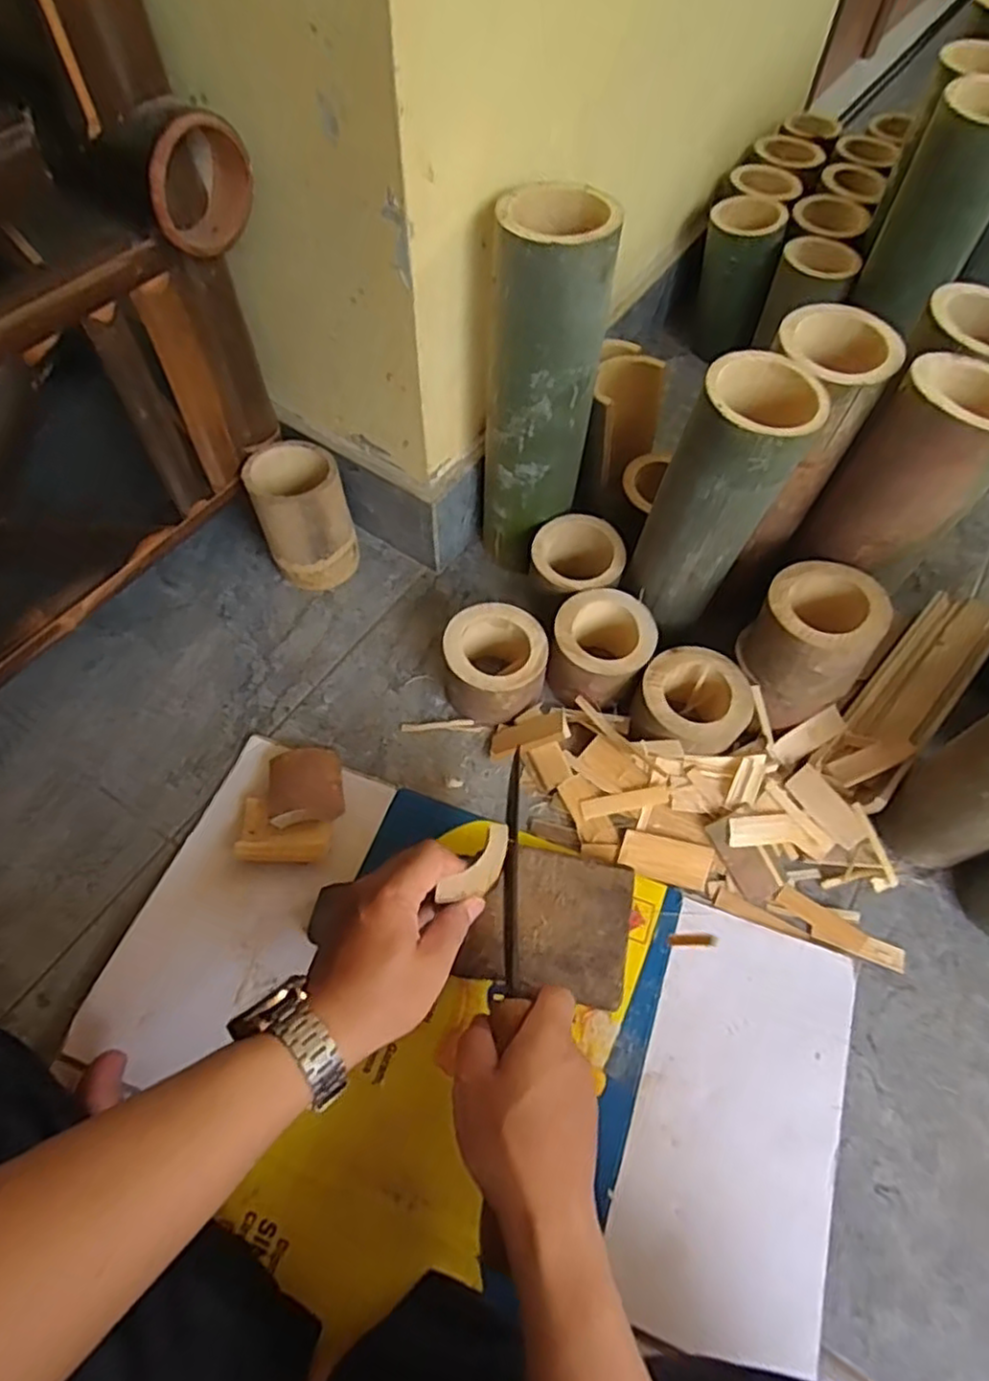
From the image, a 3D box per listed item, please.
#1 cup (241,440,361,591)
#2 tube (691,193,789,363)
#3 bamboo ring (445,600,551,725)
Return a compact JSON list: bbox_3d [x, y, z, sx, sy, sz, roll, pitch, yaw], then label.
[{"bbox_3d":[-0.189,-0.172,0.691,0.083,0.116,0.084,1,59,-1],"label":"cup"},{"bbox_3d":[0.294,-0.509,0.864,0.087,0.153,0.082,16,61,7],"label":"tube"},{"bbox_3d":[0.001,-0.021,0.638,0.088,0.077,0.091,1,59,-1],"label":"bamboo ring"}]

